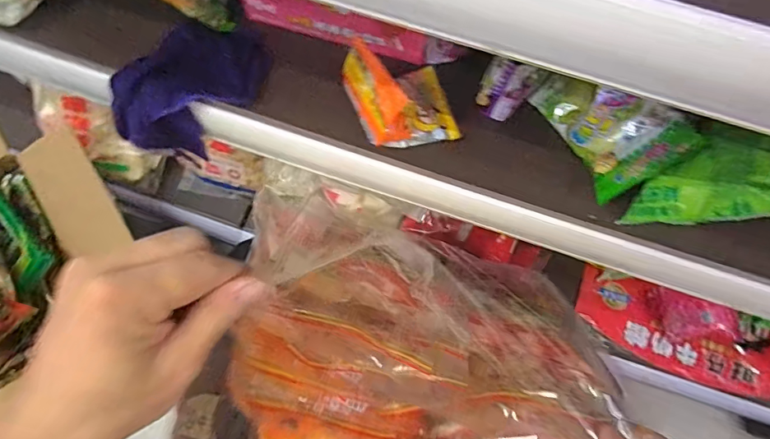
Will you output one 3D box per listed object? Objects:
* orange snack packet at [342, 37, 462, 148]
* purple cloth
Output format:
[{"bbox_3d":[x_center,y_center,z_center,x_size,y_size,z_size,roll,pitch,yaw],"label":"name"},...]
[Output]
[{"bbox_3d":[0.015,-0.118,0.426,0.089,0.059,0.091,-15,74,-6],"label":"orange snack packet"},{"bbox_3d":[-0.190,-0.138,0.466,0.064,0.076,0.164,40,76,10],"label":"purple cloth"}]

